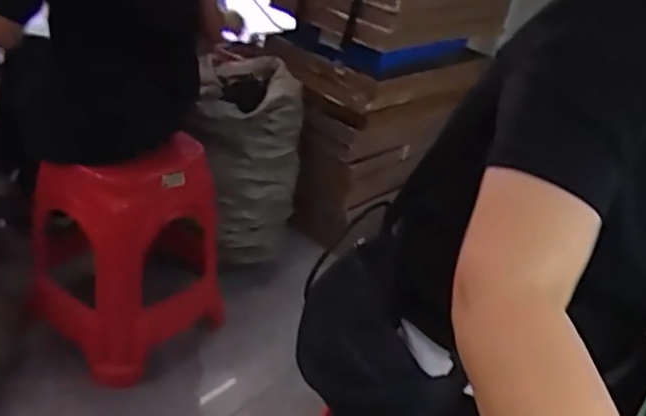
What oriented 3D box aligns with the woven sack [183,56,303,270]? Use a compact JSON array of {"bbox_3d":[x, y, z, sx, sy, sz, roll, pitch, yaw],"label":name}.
[{"bbox_3d":[-0.210,-0.145,1.836,0.275,0.471,0.368,8,30,-4],"label":"woven sack"}]

